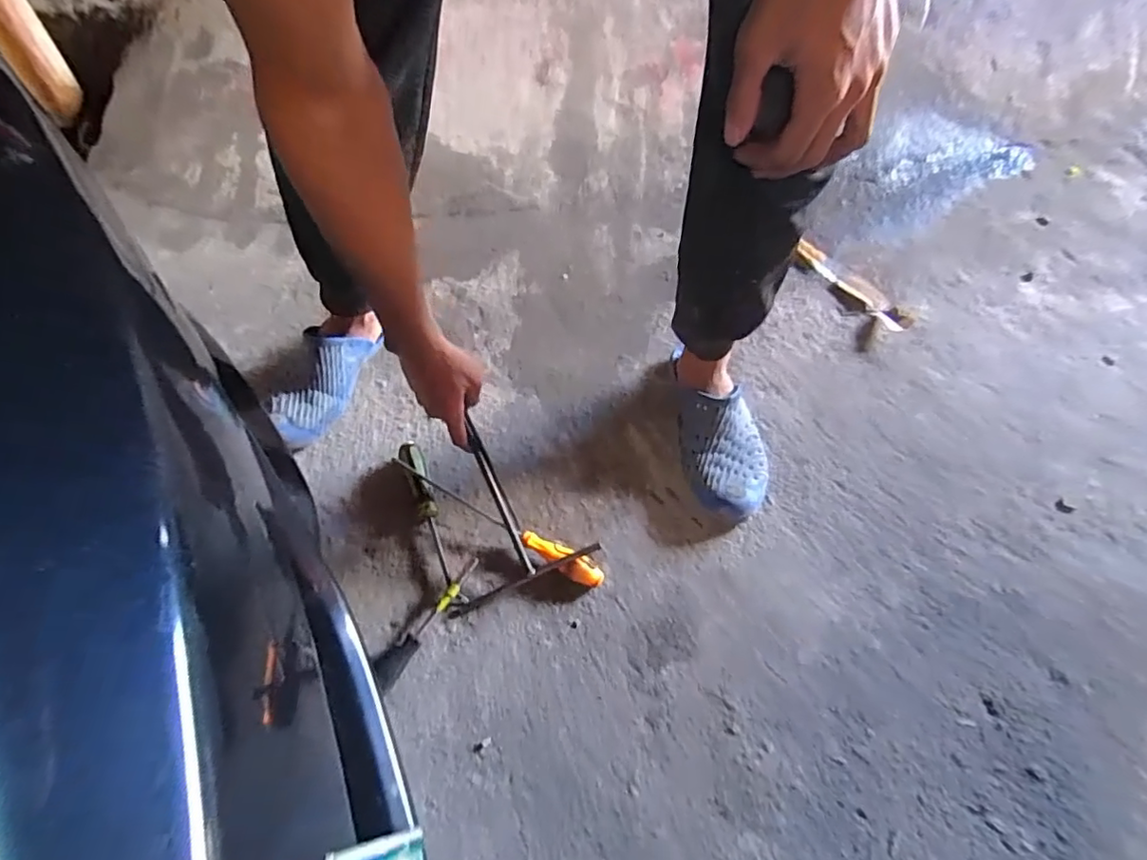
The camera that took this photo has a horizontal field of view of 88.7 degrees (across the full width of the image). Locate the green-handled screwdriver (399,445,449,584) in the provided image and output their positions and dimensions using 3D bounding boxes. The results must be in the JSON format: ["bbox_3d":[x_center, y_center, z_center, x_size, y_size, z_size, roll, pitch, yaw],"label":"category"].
[{"bbox_3d":[-0.182,0.099,0.735,0.029,0.035,0.186,-19,61,-13],"label":"green-handled screwdriver"}]

